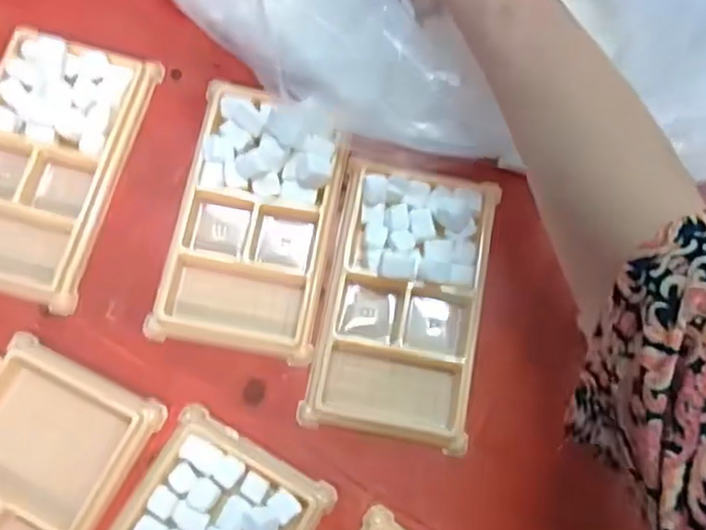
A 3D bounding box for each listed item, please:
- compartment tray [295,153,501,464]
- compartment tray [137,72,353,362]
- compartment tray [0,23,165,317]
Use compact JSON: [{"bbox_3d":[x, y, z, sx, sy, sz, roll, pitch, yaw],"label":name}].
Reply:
[{"bbox_3d":[0.026,0.016,0.331,0.076,0.018,0.133,11,79,3],"label":"compartment tray"},{"bbox_3d":[-0.048,-0.024,0.337,0.076,0.022,0.131,9,78,3],"label":"compartment tray"},{"bbox_3d":[-0.155,-0.051,0.335,0.074,0.011,0.134,15,75,2],"label":"compartment tray"}]

